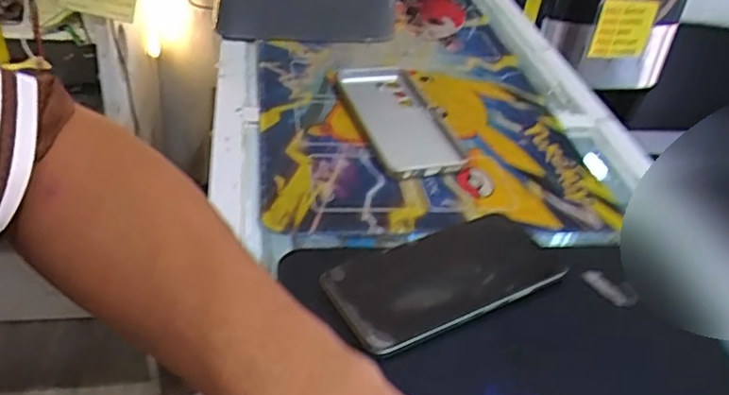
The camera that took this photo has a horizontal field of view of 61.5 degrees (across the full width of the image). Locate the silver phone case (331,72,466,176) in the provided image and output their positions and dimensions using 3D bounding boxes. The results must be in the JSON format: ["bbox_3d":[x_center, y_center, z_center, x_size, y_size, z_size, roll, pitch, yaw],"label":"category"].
[{"bbox_3d":[0.029,-0.077,0.588,0.086,0.018,0.175,-11,41,-22],"label":"silver phone case"}]

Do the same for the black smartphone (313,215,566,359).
[{"bbox_3d":[0.058,0.053,0.427,0.172,0.013,0.081,-15,43,-26],"label":"black smartphone"}]

